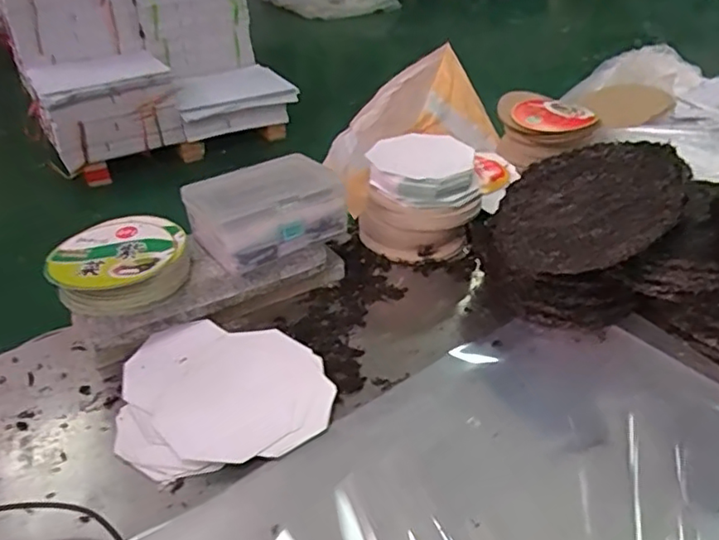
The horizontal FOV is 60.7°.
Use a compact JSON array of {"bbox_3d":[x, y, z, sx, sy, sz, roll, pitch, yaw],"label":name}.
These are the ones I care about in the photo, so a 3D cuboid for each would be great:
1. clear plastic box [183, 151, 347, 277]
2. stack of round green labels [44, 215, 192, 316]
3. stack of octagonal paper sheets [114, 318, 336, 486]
[{"bbox_3d":[-0.120,-0.080,0.778,0.175,0.085,0.118,-23,41,-28],"label":"clear plastic box"},{"bbox_3d":[-0.272,-0.009,0.707,0.143,0.042,0.142,-10,37,-13],"label":"stack of round green labels"},{"bbox_3d":[-0.148,0.129,0.670,0.217,0.022,0.201,-8,36,-11],"label":"stack of octagonal paper sheets"}]

